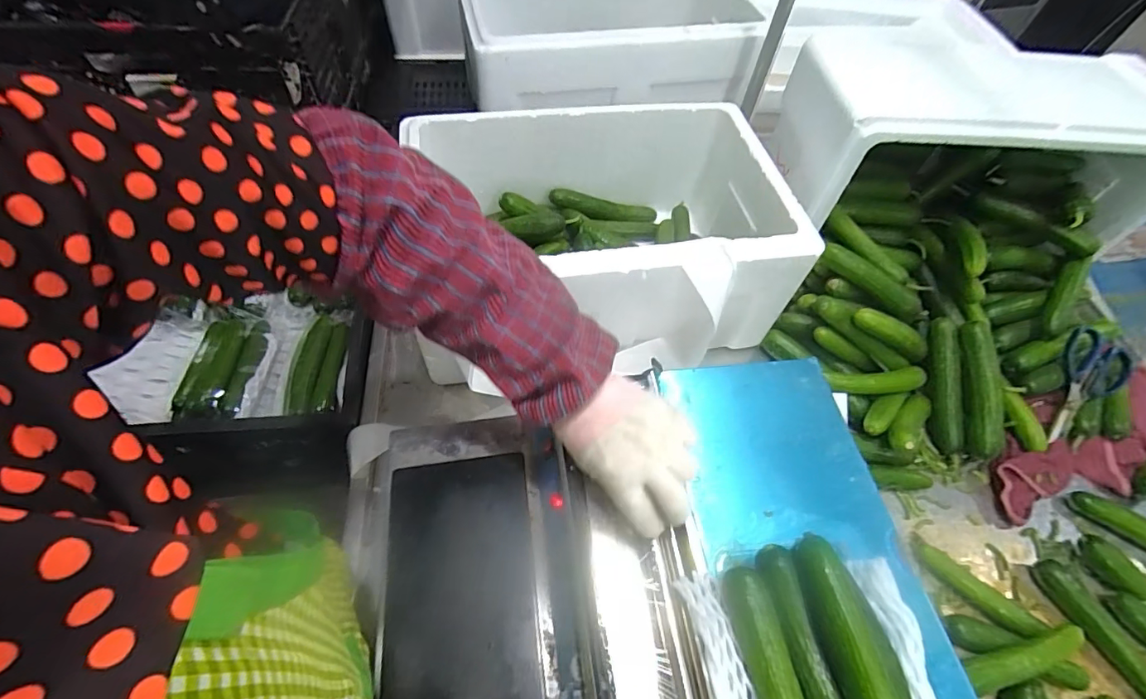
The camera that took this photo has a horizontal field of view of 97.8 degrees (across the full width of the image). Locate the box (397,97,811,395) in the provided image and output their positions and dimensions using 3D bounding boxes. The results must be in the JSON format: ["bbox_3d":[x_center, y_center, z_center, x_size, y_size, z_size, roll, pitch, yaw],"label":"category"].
[{"bbox_3d":[0.037,-0.143,0.650,0.442,0.178,0.326,-8,57,-8],"label":"box"}]

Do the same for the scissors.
[{"bbox_3d":[0.638,0.050,0.629,0.077,0.019,0.169,38,75,20],"label":"scissors"}]

